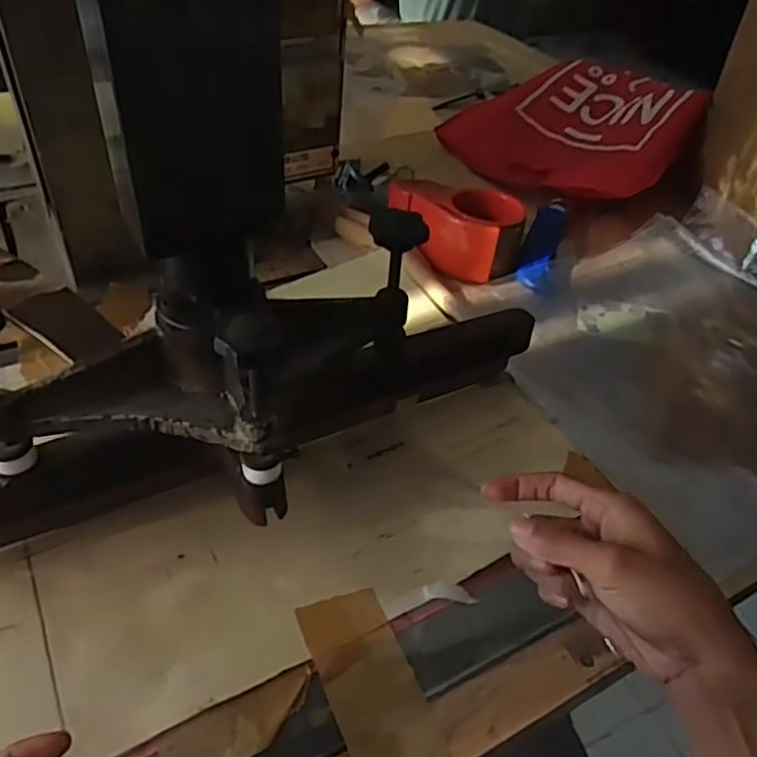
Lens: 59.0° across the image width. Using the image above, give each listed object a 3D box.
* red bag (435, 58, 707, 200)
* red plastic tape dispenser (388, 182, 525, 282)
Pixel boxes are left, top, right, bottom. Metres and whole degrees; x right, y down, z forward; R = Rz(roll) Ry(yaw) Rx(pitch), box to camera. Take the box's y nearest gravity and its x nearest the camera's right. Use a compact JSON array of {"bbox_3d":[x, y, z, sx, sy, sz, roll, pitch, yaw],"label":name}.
[{"bbox_3d":[0.247,-0.315,0.839,0.282,0.101,0.248,34,50,28],"label":"red bag"},{"bbox_3d":[0.073,-0.155,0.673,0.139,0.056,0.080,21,45,17],"label":"red plastic tape dispenser"}]

